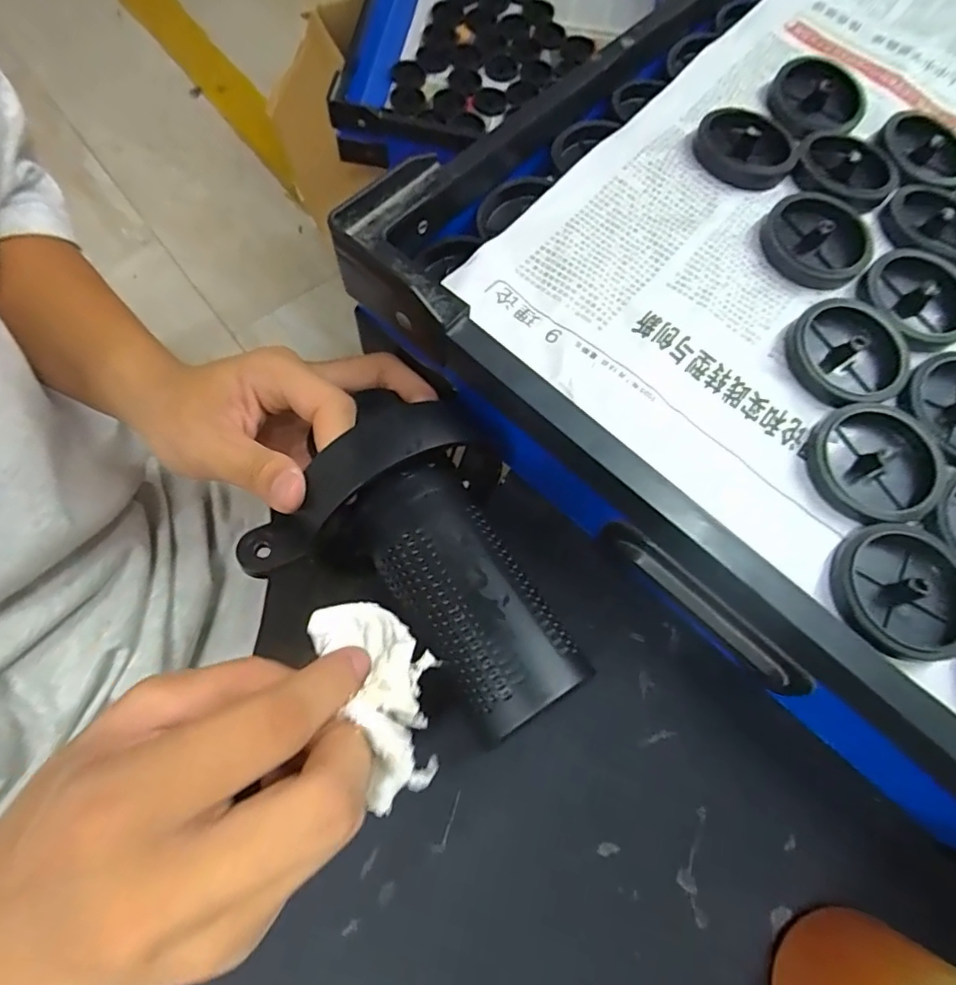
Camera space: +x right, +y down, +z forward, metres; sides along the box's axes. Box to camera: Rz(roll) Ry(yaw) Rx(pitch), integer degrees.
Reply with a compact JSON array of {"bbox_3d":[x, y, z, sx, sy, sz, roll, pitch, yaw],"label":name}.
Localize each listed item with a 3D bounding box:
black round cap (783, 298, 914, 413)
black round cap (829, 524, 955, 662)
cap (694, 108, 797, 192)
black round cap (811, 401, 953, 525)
[{"bbox_3d":[0.170,-0.064,0.259,0.050,0.009,0.052,0,76,-2],"label":"black round cap"},{"bbox_3d":[0.170,0.039,0.224,0.045,0.017,0.051,-10,71,-11],"label":"black round cap"},{"bbox_3d":[0.144,-0.187,0.302,0.046,0.010,0.053,-5,71,-9],"label":"cap"},{"bbox_3d":[0.170,-0.013,0.242,0.048,0.013,0.052,2,70,-6],"label":"black round cap"}]

